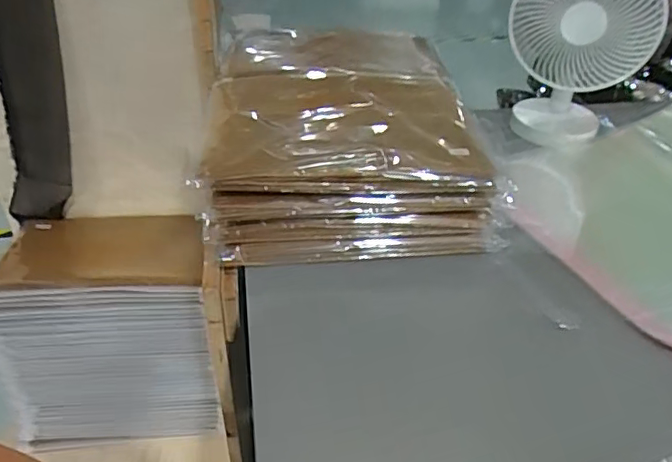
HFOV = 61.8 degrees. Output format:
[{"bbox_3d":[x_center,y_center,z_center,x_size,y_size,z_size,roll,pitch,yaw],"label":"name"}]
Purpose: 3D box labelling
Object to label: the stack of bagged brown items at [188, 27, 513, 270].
[{"bbox_3d":[0.015,-0.128,0.716,0.312,0.137,0.366,-1,38,-3],"label":"stack of bagged brown items"}]

